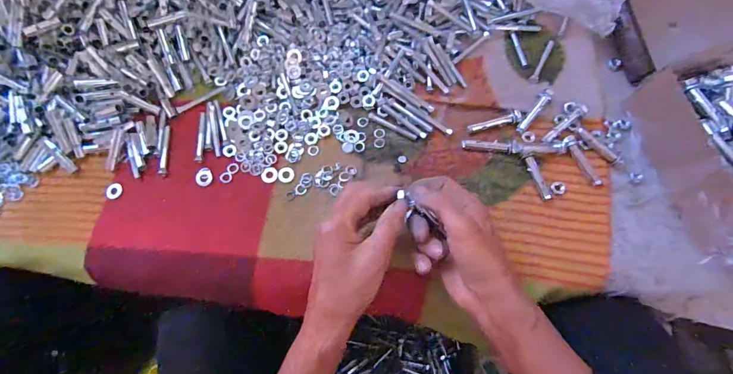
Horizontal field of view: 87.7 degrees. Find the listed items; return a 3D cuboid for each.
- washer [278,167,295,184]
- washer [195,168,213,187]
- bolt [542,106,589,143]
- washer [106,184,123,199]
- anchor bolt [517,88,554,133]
[{"bbox_3d":[-0.086,-0.013,0.406,0.017,0.004,0.017,0,73,1],"label":"washer"},{"bbox_3d":[-0.173,-0.010,0.404,0.017,0.004,0.020,-21,74,-5],"label":"washer"},{"bbox_3d":[0.210,-0.066,0.404,0.055,0.011,0.010,-37,76,-10],"label":"bolt"},{"bbox_3d":[-0.272,0.005,0.411,0.017,0.004,0.017,0,73,1],"label":"washer"},{"bbox_3d":[0.183,-0.083,0.411,0.011,0.008,0.060,37,77,11],"label":"anchor bolt"}]

